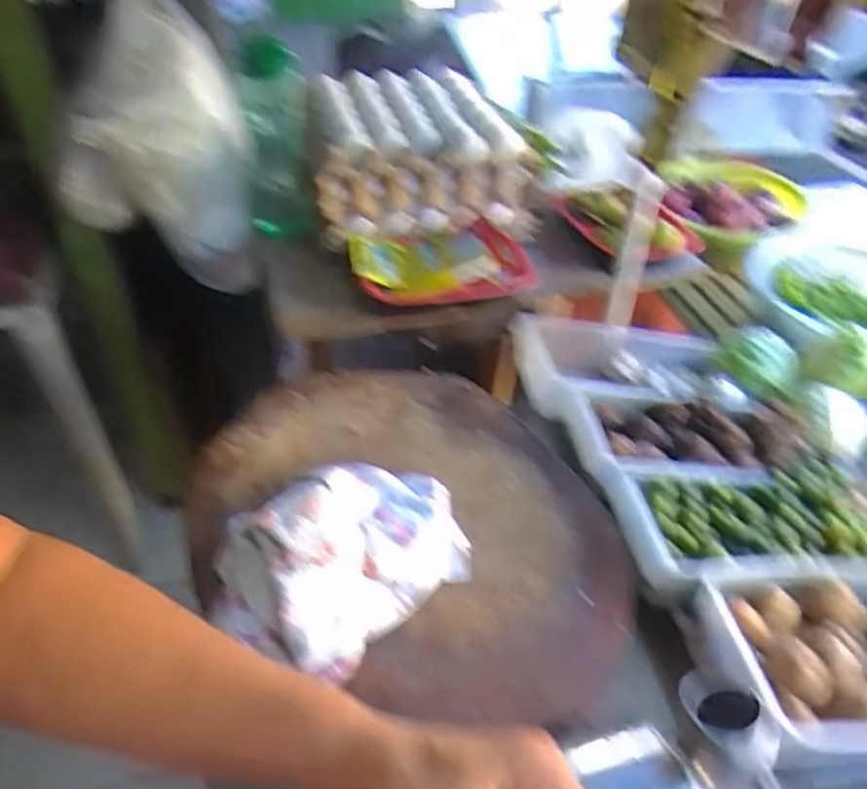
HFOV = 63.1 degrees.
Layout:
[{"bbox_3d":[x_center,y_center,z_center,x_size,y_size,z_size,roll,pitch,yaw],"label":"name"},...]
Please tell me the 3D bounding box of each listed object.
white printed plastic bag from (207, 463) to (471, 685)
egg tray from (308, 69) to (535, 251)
[{"bbox_3d":[-0.082,0.137,0.654,0.171,0.061,0.220,34,52,31],"label":"white printed plastic bag"},{"bbox_3d":[-0.023,-0.346,1.012,0.309,0.127,0.283,-2,43,-3],"label":"egg tray"}]

